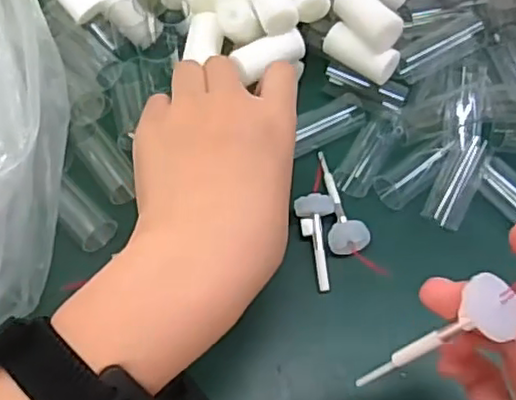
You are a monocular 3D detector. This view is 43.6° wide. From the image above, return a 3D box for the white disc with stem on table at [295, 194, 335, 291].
[{"bbox_3d":[0.029,0.021,0.335,0.020,0.011,0.049,2,62,-1],"label":"white disc with stem on table"}]

